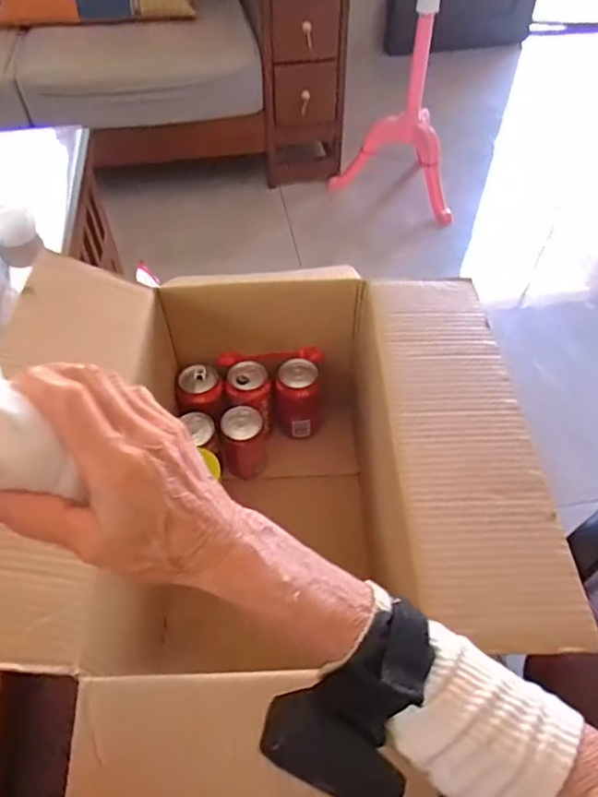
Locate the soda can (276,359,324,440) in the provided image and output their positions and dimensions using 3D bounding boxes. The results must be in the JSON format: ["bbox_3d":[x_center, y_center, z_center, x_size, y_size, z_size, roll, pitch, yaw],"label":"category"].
[{"bbox_3d":[0.002,0.005,0.803,0.061,0.114,0.061,0,51,0],"label":"soda can"}]

